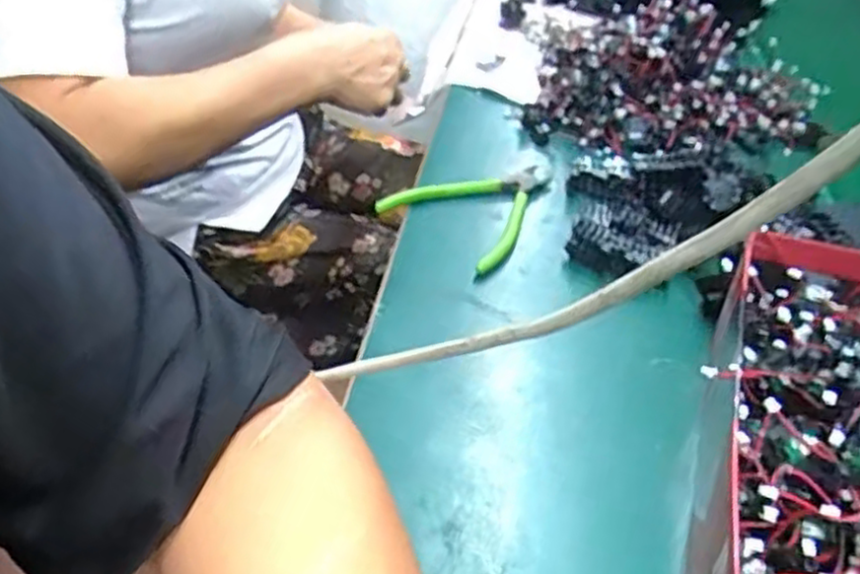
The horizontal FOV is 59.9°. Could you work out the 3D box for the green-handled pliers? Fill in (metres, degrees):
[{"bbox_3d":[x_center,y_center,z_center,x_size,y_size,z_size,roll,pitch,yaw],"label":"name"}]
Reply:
[{"bbox_3d":[0.043,-0.065,0.588,0.107,0.025,0.134,32,47,31],"label":"green-handled pliers"}]

